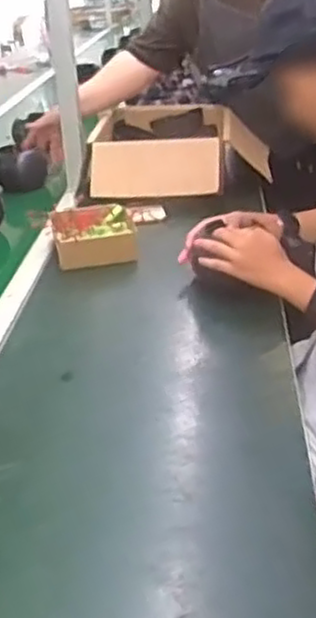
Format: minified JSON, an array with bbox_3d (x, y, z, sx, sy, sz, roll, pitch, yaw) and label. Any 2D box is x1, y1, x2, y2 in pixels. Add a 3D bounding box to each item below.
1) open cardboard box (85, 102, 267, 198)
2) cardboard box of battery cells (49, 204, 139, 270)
[{"bbox_3d":[0.054,-0.349,1.644,0.397,0.119,0.376,1,26,8],"label":"open cardboard box"},{"bbox_3d":[-0.115,-0.133,1.323,0.141,0.061,0.159,-8,26,-10],"label":"cardboard box of battery cells"}]

